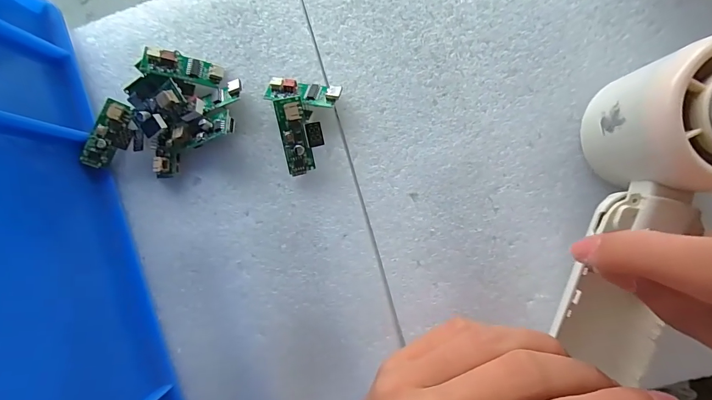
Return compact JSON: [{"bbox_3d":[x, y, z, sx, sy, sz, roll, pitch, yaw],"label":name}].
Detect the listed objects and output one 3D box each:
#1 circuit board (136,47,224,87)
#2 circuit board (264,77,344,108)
[{"bbox_3d":[-0.092,-0.071,0.193,0.040,0.005,0.013,7,89,-20],"label":"circuit board"},{"bbox_3d":[-0.027,-0.056,0.190,0.038,0.010,0.013,11,88,7],"label":"circuit board"}]

